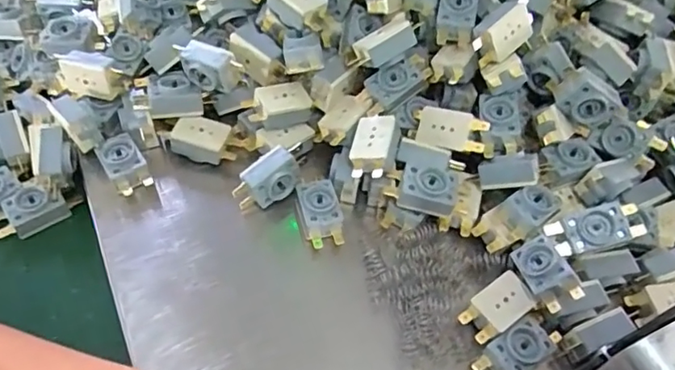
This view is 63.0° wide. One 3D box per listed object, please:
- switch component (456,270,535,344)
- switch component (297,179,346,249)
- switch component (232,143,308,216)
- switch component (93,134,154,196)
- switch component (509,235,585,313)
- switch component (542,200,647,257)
[{"bbox_3d":[0.100,0.077,0.345,0.047,0.010,0.026,-29,62,-21],"label":"switch component"},{"bbox_3d":[-0.012,0.019,0.383,0.027,0.020,0.047,-8,56,-8],"label":"switch component"},{"bbox_3d":[-0.045,-0.005,0.387,0.059,0.030,0.023,-33,63,-23],"label":"switch component"},{"bbox_3d":[-0.149,-0.014,0.383,0.026,0.011,0.044,-25,71,-26],"label":"switch component"},{"bbox_3d":[0.129,0.054,0.341,0.025,0.016,0.047,-31,56,13],"label":"switch component"},{"bbox_3d":[0.169,0.029,0.359,0.059,0.024,0.025,-12,59,-3],"label":"switch component"}]

